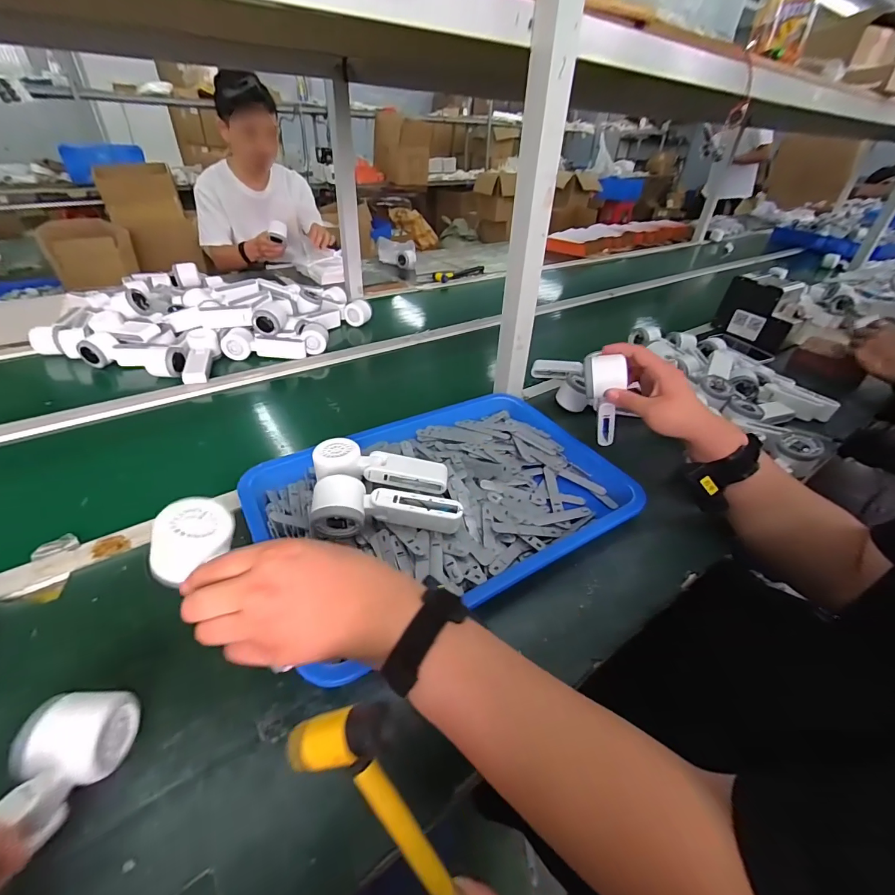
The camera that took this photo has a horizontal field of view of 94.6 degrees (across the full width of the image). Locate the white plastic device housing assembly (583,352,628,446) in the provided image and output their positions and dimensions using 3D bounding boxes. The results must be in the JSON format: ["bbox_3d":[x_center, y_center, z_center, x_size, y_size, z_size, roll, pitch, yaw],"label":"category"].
[{"bbox_3d":[0.239,-0.066,0.611,0.064,0.171,0.052,-8,56,16],"label":"white plastic device housing assembly"}]

